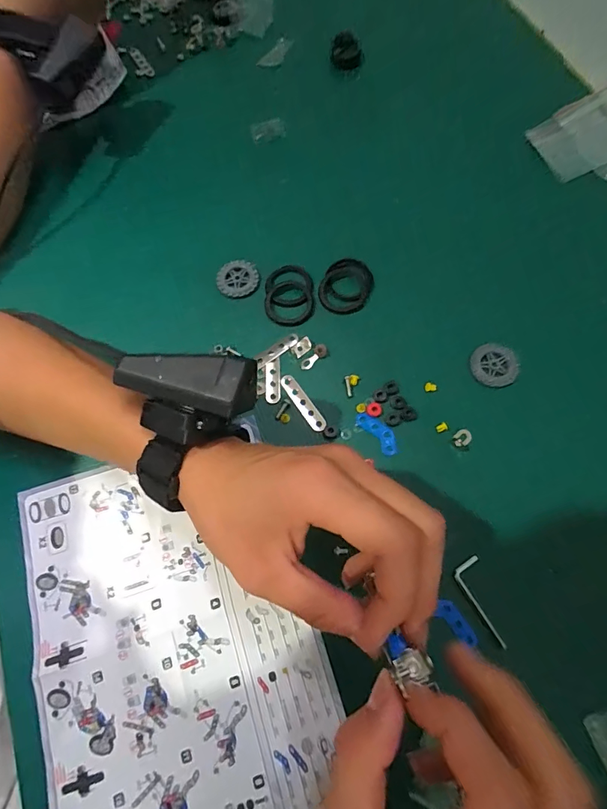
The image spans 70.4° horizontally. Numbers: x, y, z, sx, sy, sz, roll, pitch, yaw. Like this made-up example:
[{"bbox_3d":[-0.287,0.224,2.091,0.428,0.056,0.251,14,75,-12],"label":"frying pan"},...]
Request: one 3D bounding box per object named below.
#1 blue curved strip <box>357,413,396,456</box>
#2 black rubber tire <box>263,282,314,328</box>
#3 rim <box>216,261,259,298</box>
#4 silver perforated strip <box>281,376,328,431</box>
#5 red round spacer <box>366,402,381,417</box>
[{"bbox_3d":[0.053,0.019,0.303,0.015,0.004,0.036,-35,73,-12],"label":"blue curved strip"},{"bbox_3d":[-0.011,-0.080,0.340,0.038,0.010,0.038,0,70,1],"label":"black rubber tire"},{"bbox_3d":[-0.053,-0.101,0.345,0.033,0.007,0.028,-17,70,-6],"label":"rim"},{"bbox_3d":[0.000,-0.001,0.313,0.012,0.004,0.047,-33,82,-21],"label":"silver perforated strip"},{"bbox_3d":[0.050,0.003,0.305,0.010,0.004,0.010,0,70,1],"label":"red round spacer"}]

